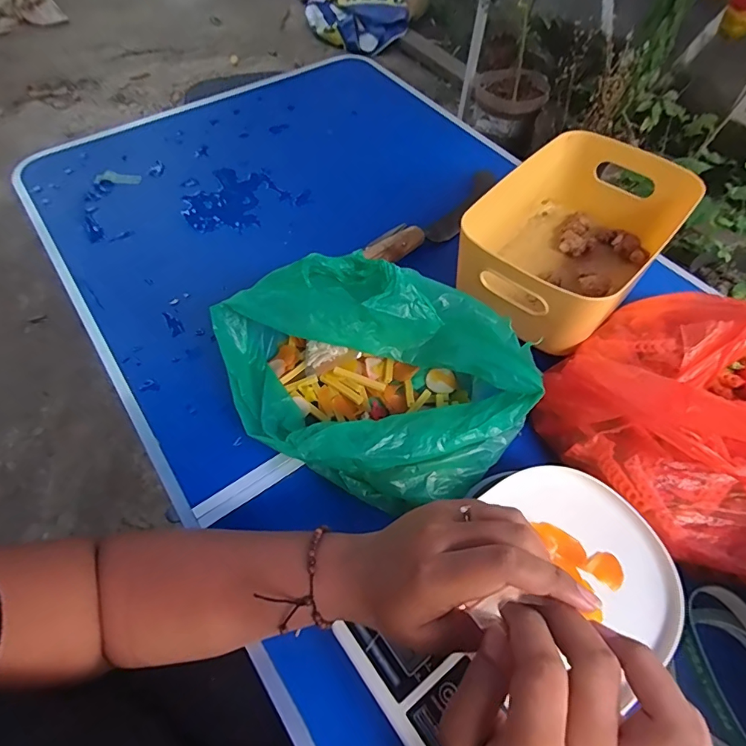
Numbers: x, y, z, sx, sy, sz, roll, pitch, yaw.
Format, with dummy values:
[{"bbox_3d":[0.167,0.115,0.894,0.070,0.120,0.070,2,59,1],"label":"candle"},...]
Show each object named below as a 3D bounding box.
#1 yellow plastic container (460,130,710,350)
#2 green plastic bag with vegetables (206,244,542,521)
[{"bbox_3d":[0.208,-0.142,0.495,0.157,0.107,0.239,38,64,20],"label":"yellow plastic container"},{"bbox_3d":[-0.006,-0.002,0.408,0.199,0.100,0.253,-38,66,-23],"label":"green plastic bag with vegetables"}]

